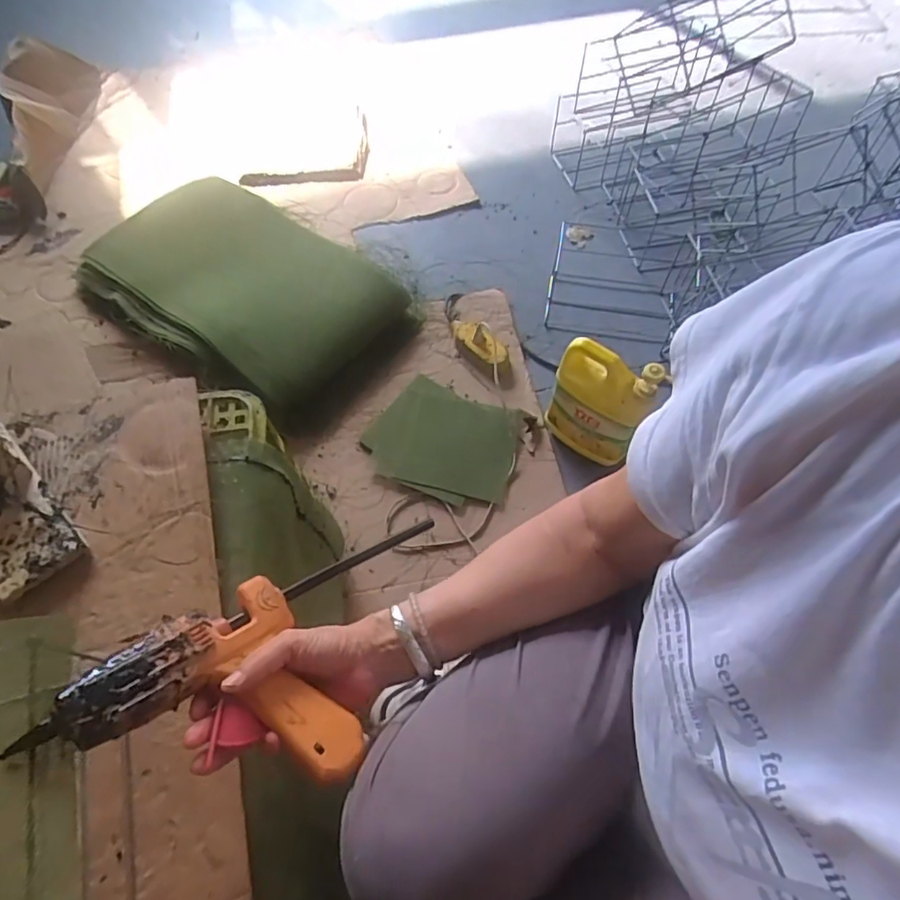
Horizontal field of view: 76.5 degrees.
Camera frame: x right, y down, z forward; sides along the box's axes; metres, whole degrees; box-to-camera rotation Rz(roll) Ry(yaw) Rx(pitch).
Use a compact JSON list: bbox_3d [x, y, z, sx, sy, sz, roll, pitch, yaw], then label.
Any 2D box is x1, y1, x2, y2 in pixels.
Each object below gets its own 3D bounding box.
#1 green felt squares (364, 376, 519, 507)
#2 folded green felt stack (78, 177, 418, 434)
[{"bbox_3d":[-0.009,-0.018,0.982,0.242,0.023,0.197,19,63,10],"label":"green felt squares"},{"bbox_3d":[-0.402,-0.321,1.103,0.595,0.105,0.376,32,66,16],"label":"folded green felt stack"}]

